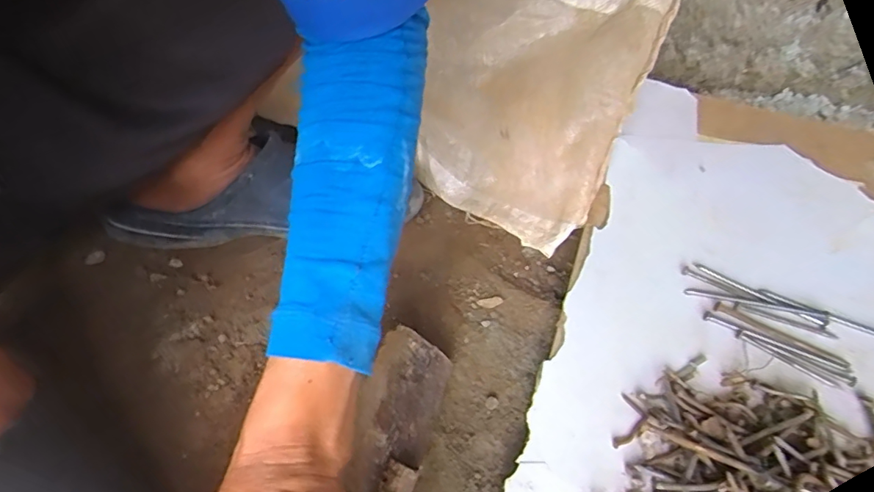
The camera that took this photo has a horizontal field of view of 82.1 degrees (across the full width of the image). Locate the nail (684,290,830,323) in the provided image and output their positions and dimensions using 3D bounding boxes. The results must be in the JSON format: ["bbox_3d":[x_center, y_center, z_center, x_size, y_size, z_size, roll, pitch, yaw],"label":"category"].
[{"bbox_3d":[0.257,0.046,0.404,0.110,0.004,0.009,10,46,7],"label":"nail"}]

